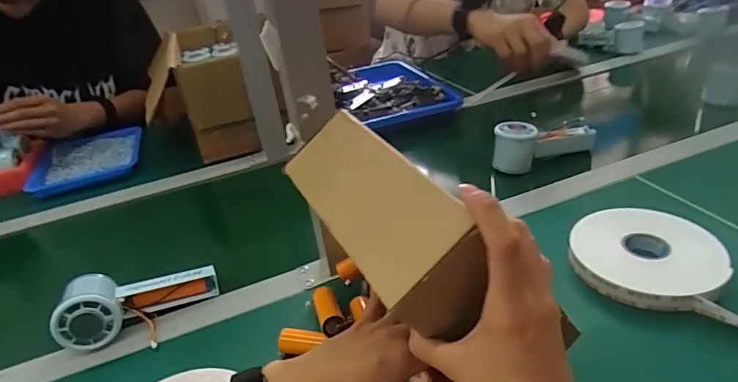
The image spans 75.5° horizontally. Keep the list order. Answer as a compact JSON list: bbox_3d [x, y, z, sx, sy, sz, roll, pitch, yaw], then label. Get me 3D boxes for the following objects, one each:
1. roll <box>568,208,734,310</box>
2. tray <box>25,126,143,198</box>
[{"bbox_3d":[0.274,0.063,0.474,0.132,0.020,0.131,-6,29,3],"label":"roll"},{"bbox_3d":[-0.504,-0.051,0.856,0.172,0.036,0.181,-17,31,-15],"label":"tray"}]

